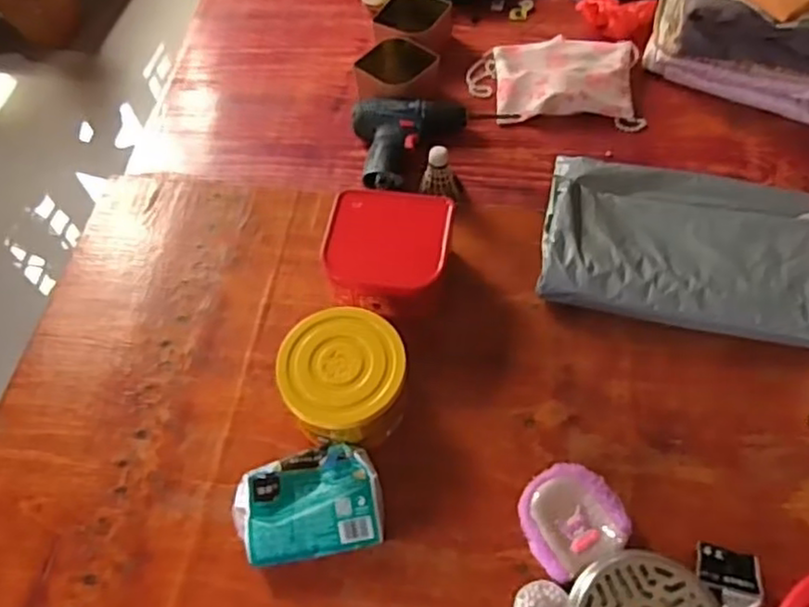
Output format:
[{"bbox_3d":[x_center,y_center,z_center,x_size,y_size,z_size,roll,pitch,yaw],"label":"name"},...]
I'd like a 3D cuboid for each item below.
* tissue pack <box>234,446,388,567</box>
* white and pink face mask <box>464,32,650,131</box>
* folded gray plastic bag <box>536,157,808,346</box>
[{"bbox_3d":[-0.104,0.215,0.748,0.157,0.040,0.115,-10,58,-1],"label":"tissue pack"},{"bbox_3d":[0.228,-0.347,1.060,0.260,0.037,0.174,4,59,7],"label":"white and pink face mask"},{"bbox_3d":[0.399,-0.073,0.879,0.440,0.051,0.254,11,60,11],"label":"folded gray plastic bag"}]

